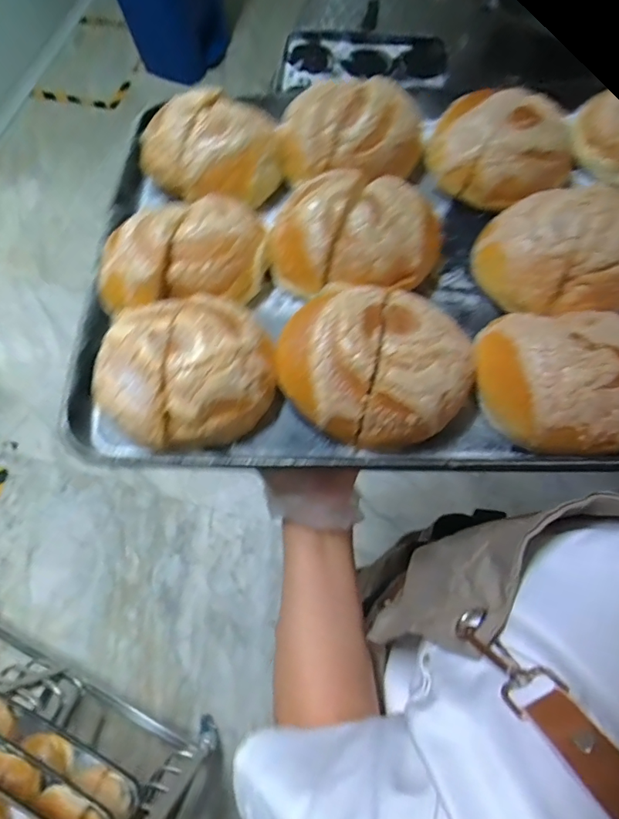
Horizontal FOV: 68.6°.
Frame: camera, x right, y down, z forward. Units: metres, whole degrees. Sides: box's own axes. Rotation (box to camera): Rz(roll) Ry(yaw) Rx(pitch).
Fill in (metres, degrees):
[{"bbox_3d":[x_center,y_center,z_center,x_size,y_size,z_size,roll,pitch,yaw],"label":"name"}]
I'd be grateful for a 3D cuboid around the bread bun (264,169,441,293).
[{"bbox_3d":[0.042,-0.148,0.383,0.149,0.056,0.091,3,70,0],"label":"bread bun"}]

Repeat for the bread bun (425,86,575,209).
[{"bbox_3d":[0.179,-0.245,0.420,0.126,0.064,0.090,19,71,6],"label":"bread bun"}]

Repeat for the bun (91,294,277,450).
[{"bbox_3d":[-0.091,-0.033,0.333,0.124,0.047,0.111,-10,71,-4],"label":"bun"}]

